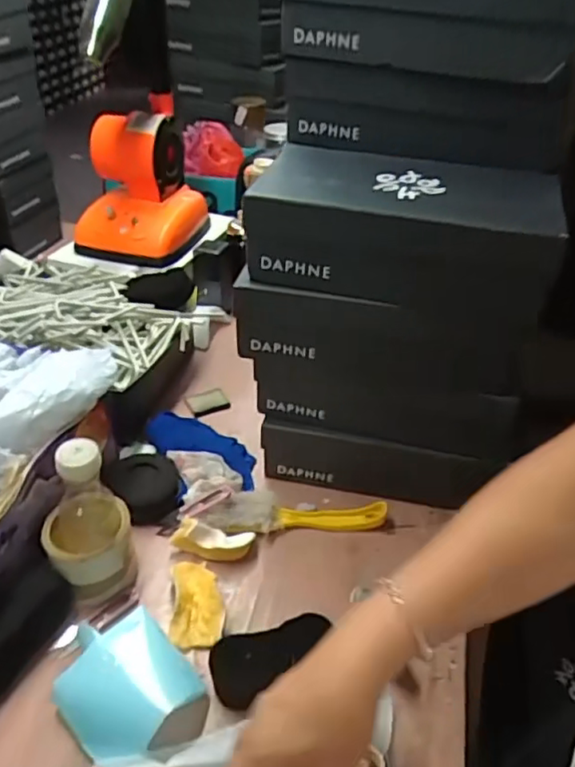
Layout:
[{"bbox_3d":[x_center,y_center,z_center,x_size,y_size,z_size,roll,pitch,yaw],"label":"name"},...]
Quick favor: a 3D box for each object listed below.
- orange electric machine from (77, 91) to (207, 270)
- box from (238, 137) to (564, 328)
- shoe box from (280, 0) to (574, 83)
[{"bbox_3d":[-0.255,-0.339,1.043,0.200,0.201,0.190,4,37,1],"label":"orange electric machine"},{"bbox_3d":[0.122,-0.166,0.650,0.295,0.100,0.170,11,38,11],"label":"box"},{"bbox_3d":[0.140,-0.383,0.638,0.285,0.095,0.180,2,37,-1],"label":"shoe box"}]

